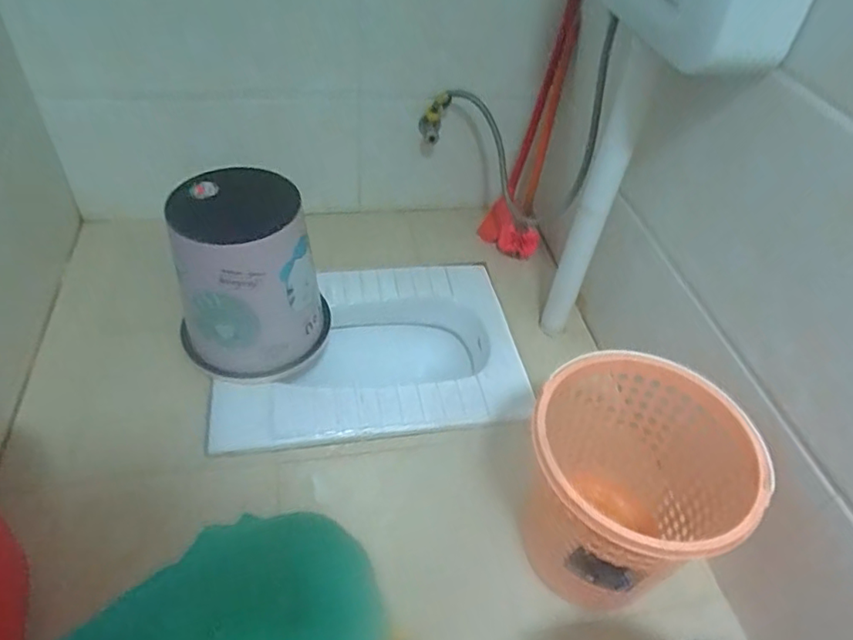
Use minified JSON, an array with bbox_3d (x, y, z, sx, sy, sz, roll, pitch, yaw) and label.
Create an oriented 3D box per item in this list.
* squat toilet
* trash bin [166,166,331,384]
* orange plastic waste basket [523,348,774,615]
[{"bbox_3d":[-0.110,0.089,1.154,0.551,0.155,0.392,-6,46,-12],"label":"squat toilet"},{"bbox_3d":[-0.303,-0.065,1.019,0.224,0.281,0.221,-24,52,-26],"label":"trash bin"},{"bbox_3d":[0.243,0.231,0.784,0.252,0.280,0.245,28,49,21],"label":"orange plastic waste basket"}]

